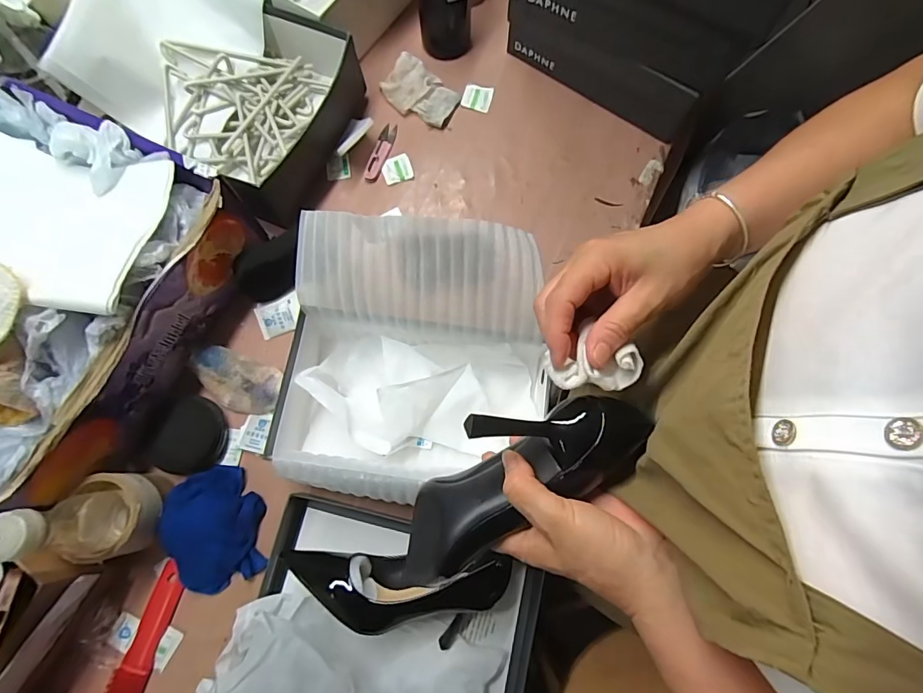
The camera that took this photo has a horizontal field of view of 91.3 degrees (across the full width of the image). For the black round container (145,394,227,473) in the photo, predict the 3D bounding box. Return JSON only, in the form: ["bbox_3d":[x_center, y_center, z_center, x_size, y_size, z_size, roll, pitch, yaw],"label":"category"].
[{"bbox_3d":[-0.342,0.111,0.560,0.091,0.019,0.089,0,75,0],"label":"black round container"}]

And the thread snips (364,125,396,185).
[{"bbox_3d":[-0.122,-0.293,0.684,0.024,0.011,0.102,16,76,4],"label":"thread snips"}]

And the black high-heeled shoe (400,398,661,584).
[{"bbox_3d":[0.033,0.085,0.299,0.185,0.065,0.078,-33,78,5],"label":"black high-heeled shoe"}]

